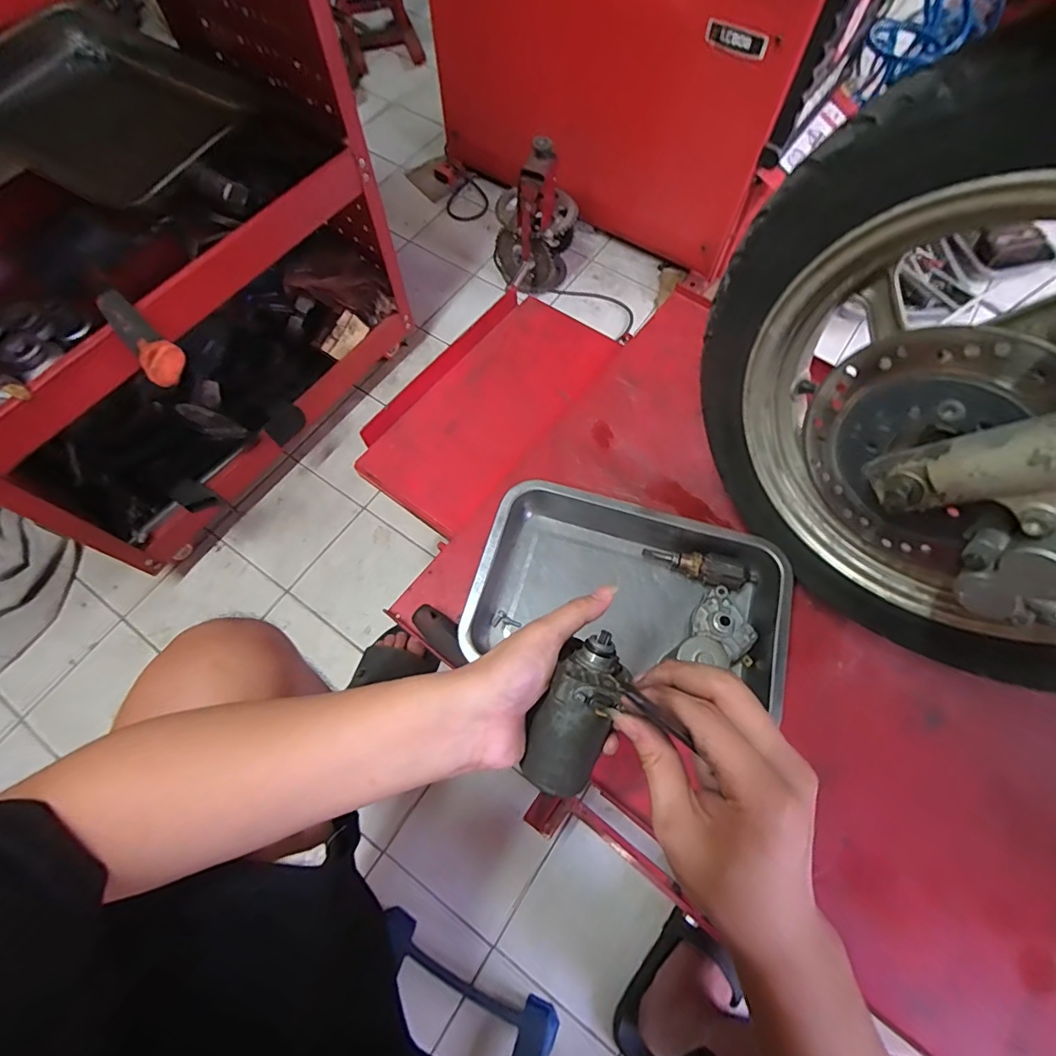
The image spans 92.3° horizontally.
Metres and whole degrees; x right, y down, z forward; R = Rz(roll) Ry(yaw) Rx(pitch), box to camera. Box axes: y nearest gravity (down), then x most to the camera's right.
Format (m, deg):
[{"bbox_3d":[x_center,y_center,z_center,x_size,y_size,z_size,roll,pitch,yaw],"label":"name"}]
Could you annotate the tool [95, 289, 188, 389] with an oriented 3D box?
[{"bbox_3d":[-0.445,-0.225,0.580,0.041,0.035,0.180,-41,73,-15],"label":"tool"}]

